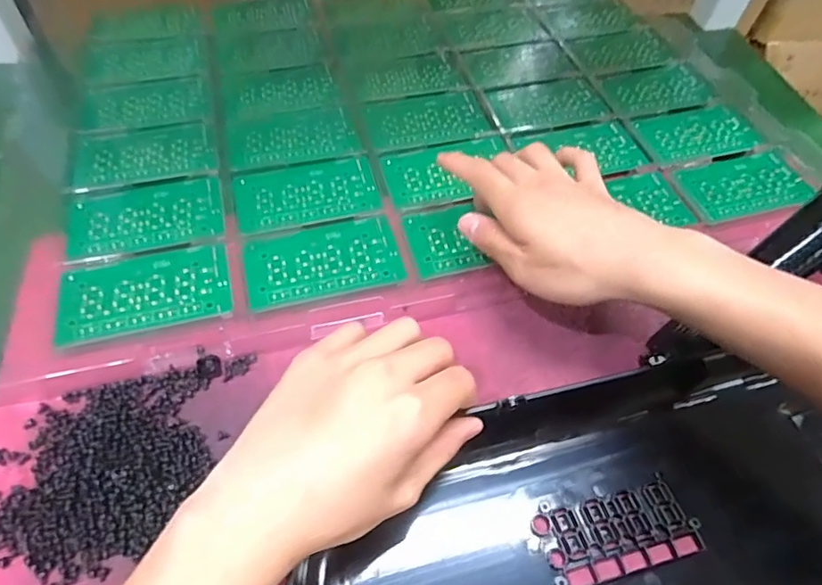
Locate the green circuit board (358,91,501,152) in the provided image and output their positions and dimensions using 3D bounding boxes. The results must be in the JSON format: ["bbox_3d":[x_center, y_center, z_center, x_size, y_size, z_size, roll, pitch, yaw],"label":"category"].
[{"bbox_3d":[0.014,-0.155,0.474,0.108,0.004,0.064,-13,58,-12],"label":"green circuit board"}]

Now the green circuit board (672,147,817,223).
[{"bbox_3d":[0.277,-0.091,0.444,0.110,0.004,0.056,-15,58,-13],"label":"green circuit board"}]

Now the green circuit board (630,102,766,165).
[{"bbox_3d":[0.255,-0.145,0.483,0.114,0.008,0.065,-15,55,-16],"label":"green circuit board"}]

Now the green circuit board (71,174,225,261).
[{"bbox_3d":[-0.191,-0.055,0.387,0.105,0.004,0.065,-11,57,-11],"label":"green circuit board"}]

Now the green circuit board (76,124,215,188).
[{"bbox_3d":[-0.211,-0.110,0.424,0.099,0.005,0.065,-14,58,-13],"label":"green circuit board"}]

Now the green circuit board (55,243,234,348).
[{"bbox_3d":[-0.172,-0.001,0.348,0.104,0.004,0.060,-11,58,-11],"label":"green circuit board"}]

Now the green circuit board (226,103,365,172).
[{"bbox_3d":[-0.099,-0.133,0.449,0.105,0.004,0.067,-12,57,-12],"label":"green circuit board"}]

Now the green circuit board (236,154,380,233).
[{"bbox_3d":[-0.079,-0.077,0.411,0.105,0.004,0.062,-12,57,-12],"label":"green circuit board"}]

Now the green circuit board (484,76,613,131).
[{"bbox_3d":[0.128,-0.180,0.502,0.106,0.004,0.064,-13,58,-12],"label":"green circuit board"}]

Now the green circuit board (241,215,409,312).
[{"bbox_3d":[-0.061,-0.024,0.373,0.105,0.004,0.059,-12,57,-12],"label":"green circuit board"}]

